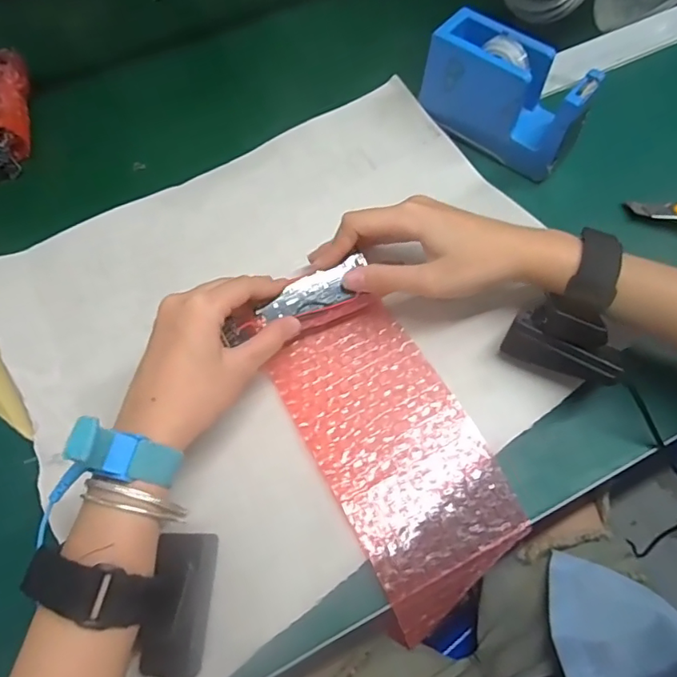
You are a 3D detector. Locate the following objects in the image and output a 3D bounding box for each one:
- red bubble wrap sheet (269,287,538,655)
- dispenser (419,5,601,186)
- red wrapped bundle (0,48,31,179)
[{"bbox_3d":[0.038,0.072,0.345,0.103,0.036,0.201,-22,67,-10],"label":"red bubble wrap sheet"},{"bbox_3d":[0.135,-0.199,0.429,0.128,0.071,0.048,35,70,15],"label":"dispenser"},{"bbox_3d":[-0.299,-0.205,0.465,0.042,0.035,0.118,-9,78,-4],"label":"red wrapped bundle"}]

